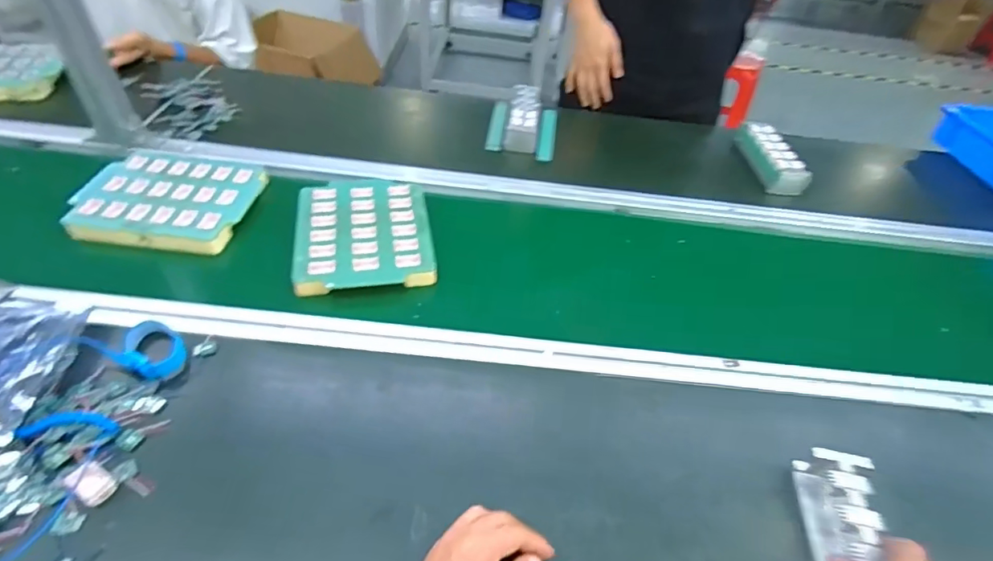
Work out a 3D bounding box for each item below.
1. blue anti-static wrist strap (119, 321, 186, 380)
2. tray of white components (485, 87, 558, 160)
[{"bbox_3d":[-0.371,0.075,0.537,0.077,0.020,0.054,27,48,21],"label":"blue anti-static wrist strap"},{"bbox_3d":[0.053,-0.314,0.981,0.127,0.053,0.193,8,44,2],"label":"tray of white components"}]

